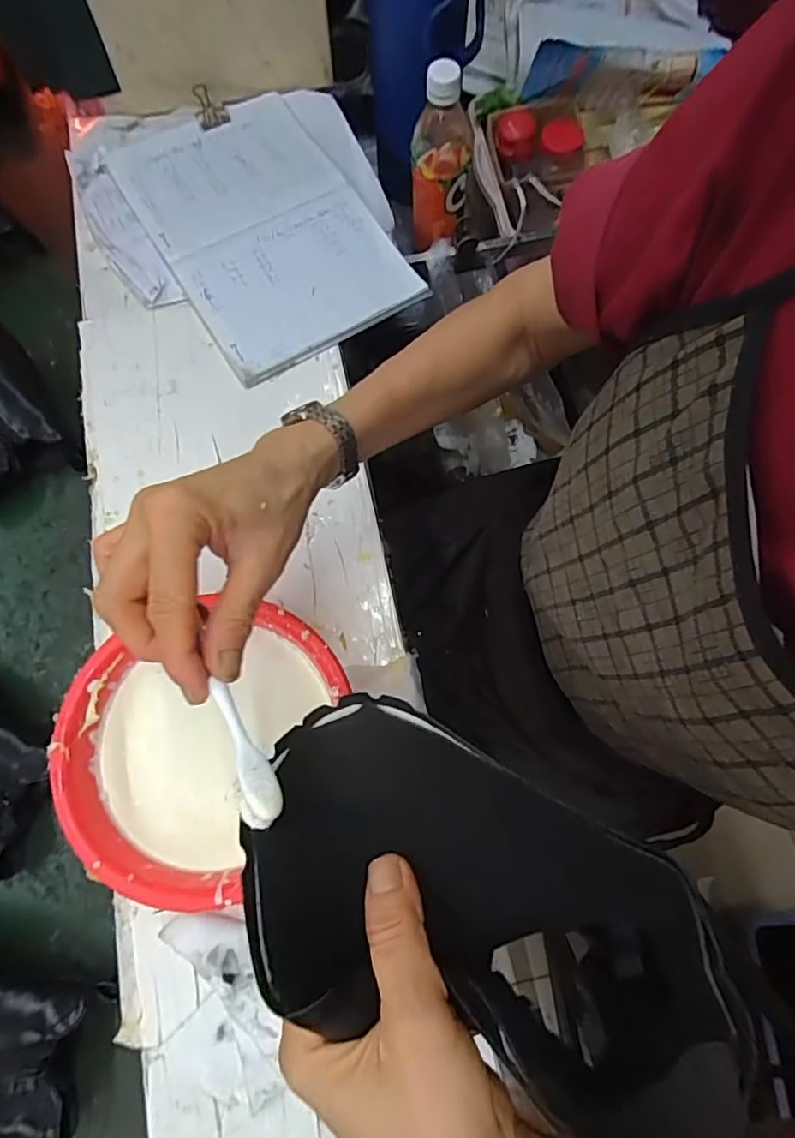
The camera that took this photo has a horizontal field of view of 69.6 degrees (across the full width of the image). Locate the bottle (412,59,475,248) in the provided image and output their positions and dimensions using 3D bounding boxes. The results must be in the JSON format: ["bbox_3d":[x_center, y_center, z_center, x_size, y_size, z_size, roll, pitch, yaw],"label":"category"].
[{"bbox_3d":[0.046,-0.420,0.582,0.061,0.157,0.060,8,74,1],"label":"bottle"}]

